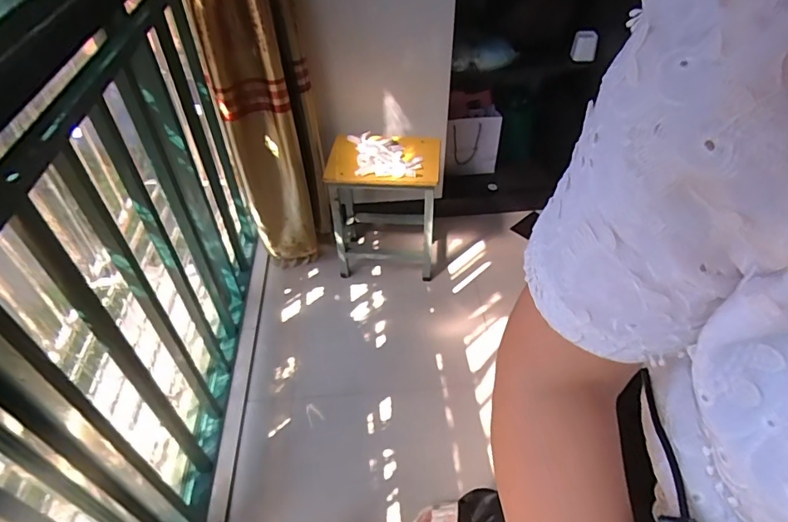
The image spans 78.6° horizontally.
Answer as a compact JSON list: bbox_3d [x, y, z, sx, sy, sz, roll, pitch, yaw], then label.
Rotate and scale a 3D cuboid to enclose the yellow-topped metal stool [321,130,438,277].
[{"bbox_3d":[-0.034,-0.170,1.548,0.341,0.446,0.230,-4,46,-3],"label":"yellow-topped metal stool"}]

